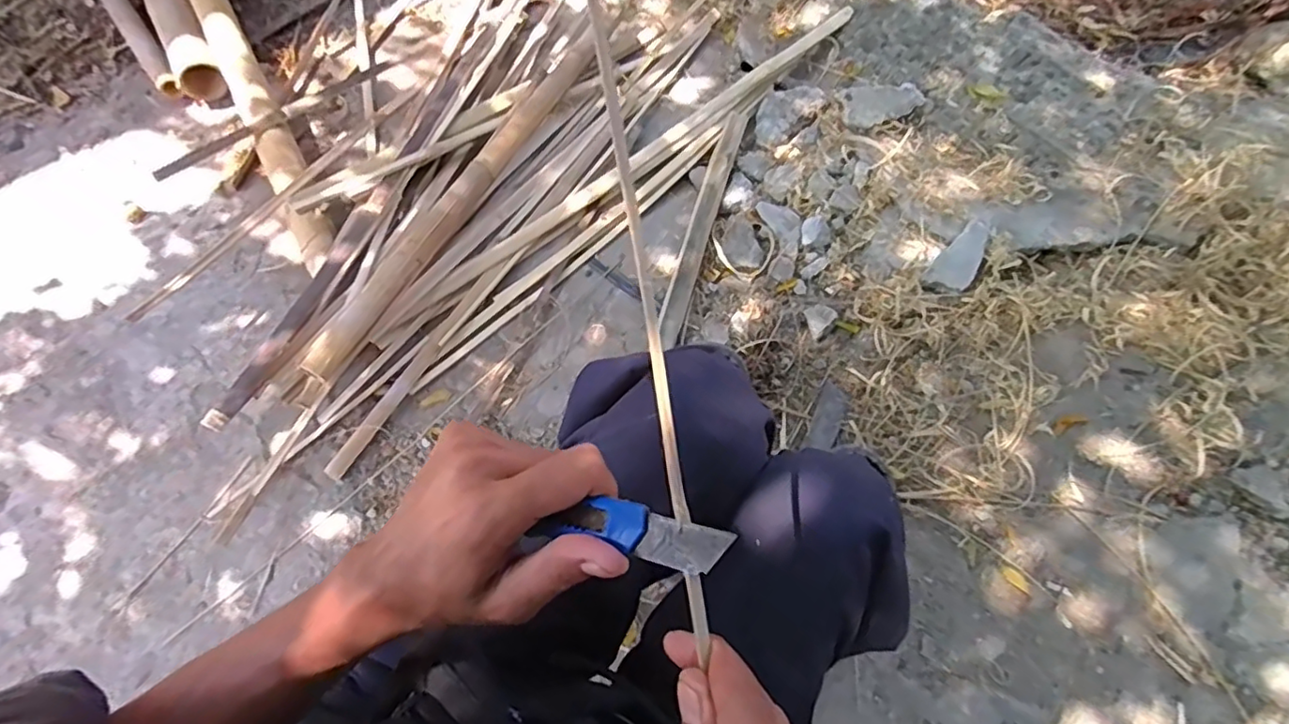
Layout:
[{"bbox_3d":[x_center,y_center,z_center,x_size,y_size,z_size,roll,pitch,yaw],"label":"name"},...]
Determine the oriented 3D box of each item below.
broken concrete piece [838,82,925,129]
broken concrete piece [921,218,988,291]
[{"bbox_3d":[0.435,-0.470,1.130,0.149,0.059,0.086,6,69,2],"label":"broken concrete piece"},{"bbox_3d":[0.521,-0.170,0.994,0.064,0.013,0.130,41,99,11],"label":"broken concrete piece"}]

